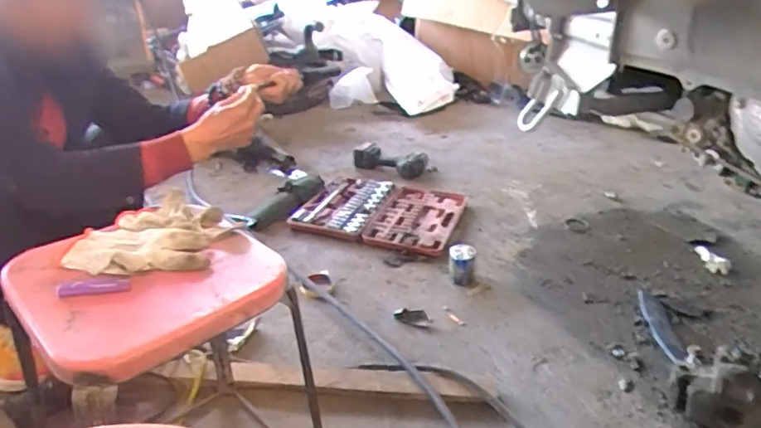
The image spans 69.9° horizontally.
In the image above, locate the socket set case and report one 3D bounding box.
[{"bbox_3d":[0.004,-0.017,1.690,0.472,0.045,0.363,9,32,15],"label":"socket set case"}]

